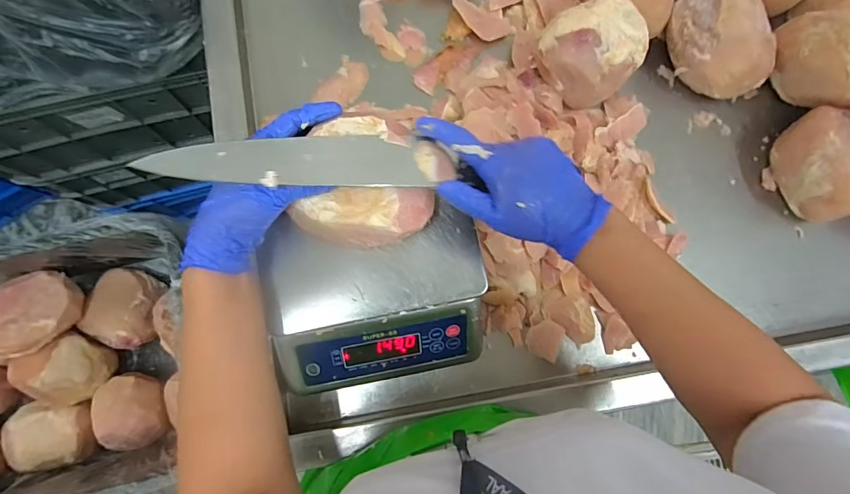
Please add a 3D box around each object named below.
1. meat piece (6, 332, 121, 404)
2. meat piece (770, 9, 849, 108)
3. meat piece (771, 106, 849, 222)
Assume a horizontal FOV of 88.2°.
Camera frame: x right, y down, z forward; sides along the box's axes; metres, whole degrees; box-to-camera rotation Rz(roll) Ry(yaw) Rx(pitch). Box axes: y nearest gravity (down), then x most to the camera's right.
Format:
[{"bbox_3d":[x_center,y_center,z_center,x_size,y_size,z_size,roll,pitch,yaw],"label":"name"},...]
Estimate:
[{"bbox_3d":[-0.588,0.206,0.720,0.110,0.079,0.102,-37,87,-9],"label":"meat piece"},{"bbox_3d":[0.519,-0.243,0.567,0.067,0.094,0.129,-32,86,-8],"label":"meat piece"},{"bbox_3d":[0.530,-0.110,0.569,0.099,0.081,0.143,-10,83,-6],"label":"meat piece"}]

